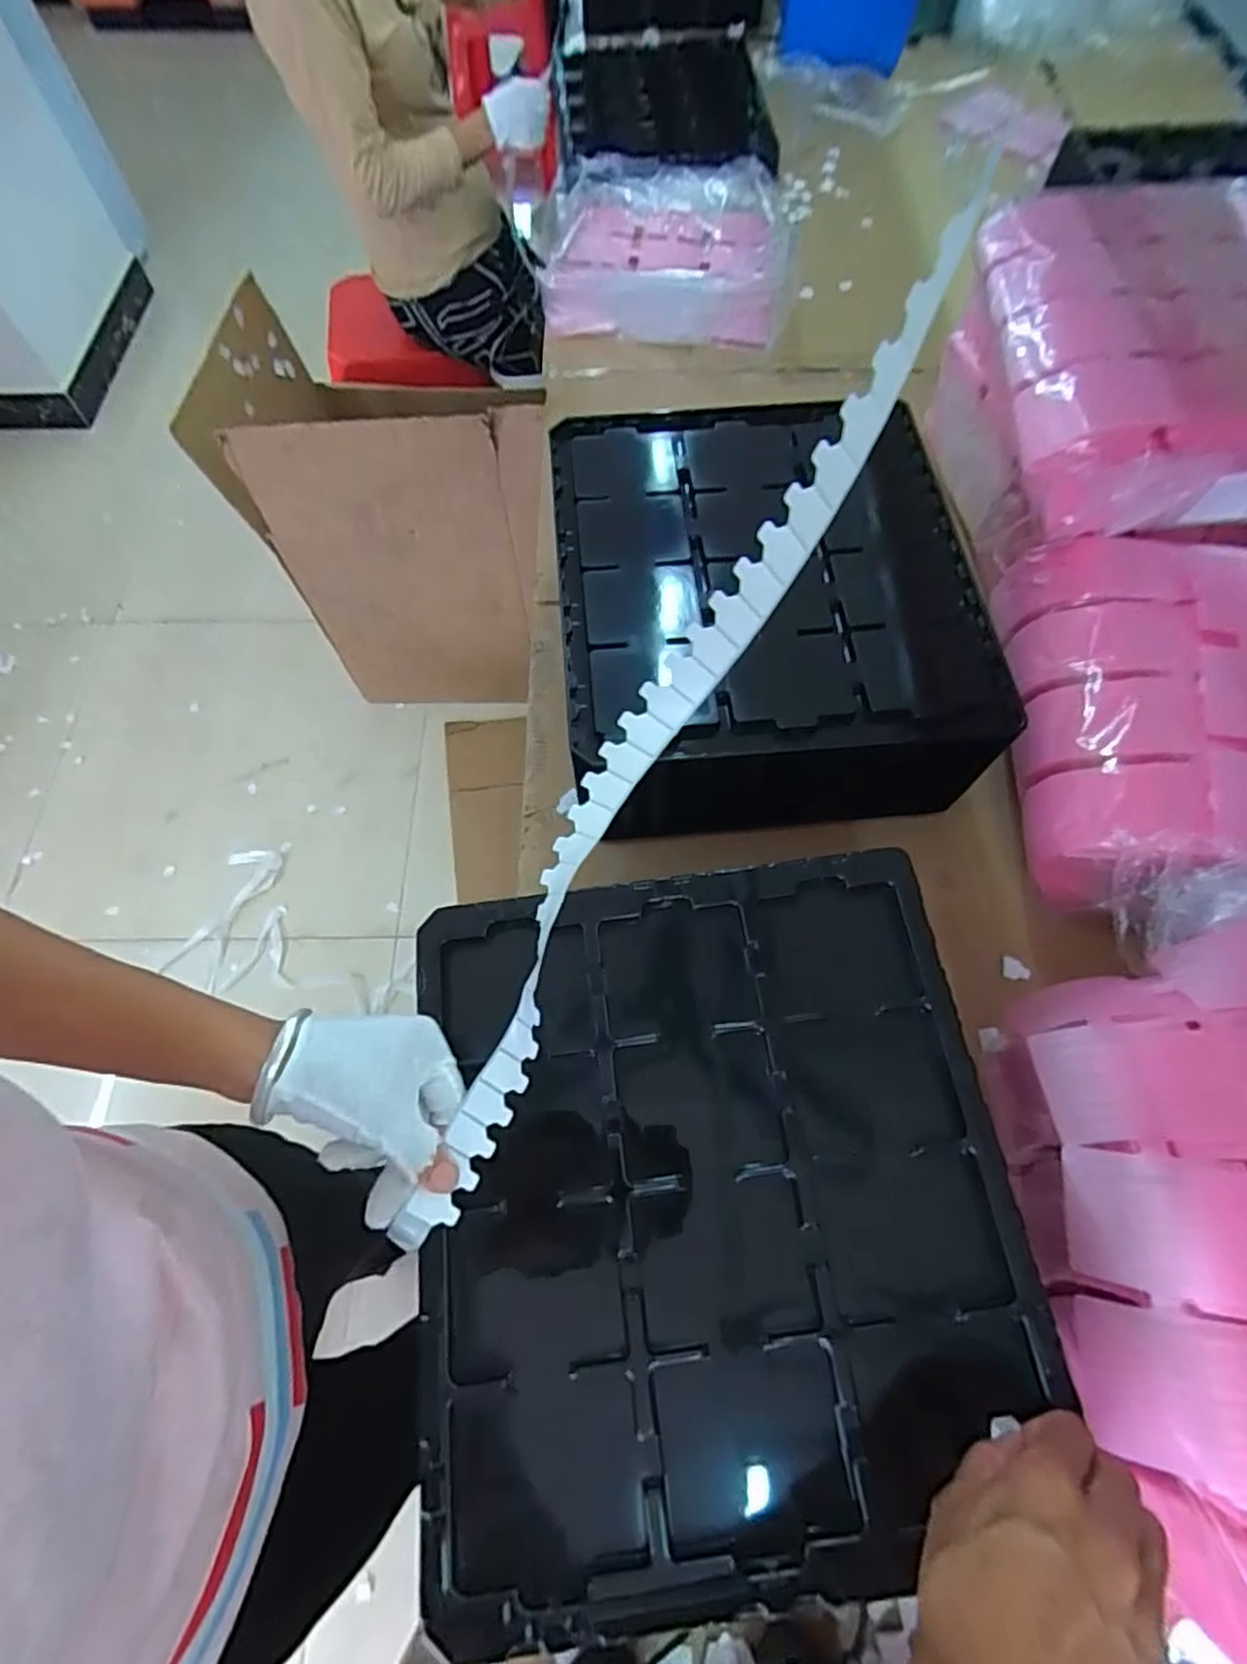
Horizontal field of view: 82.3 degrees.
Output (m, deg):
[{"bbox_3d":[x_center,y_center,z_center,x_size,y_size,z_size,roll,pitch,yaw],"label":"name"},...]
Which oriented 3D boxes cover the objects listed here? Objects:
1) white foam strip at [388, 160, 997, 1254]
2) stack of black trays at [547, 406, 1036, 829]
[{"bbox_3d":[-0.006,-0.006,0.366,0.061,0.106,0.501,32,107,12],"label":"white foam strip"},{"bbox_3d":[0.120,-0.195,0.664,0.345,0.147,0.394,-6,65,-3],"label":"stack of black trays"}]

